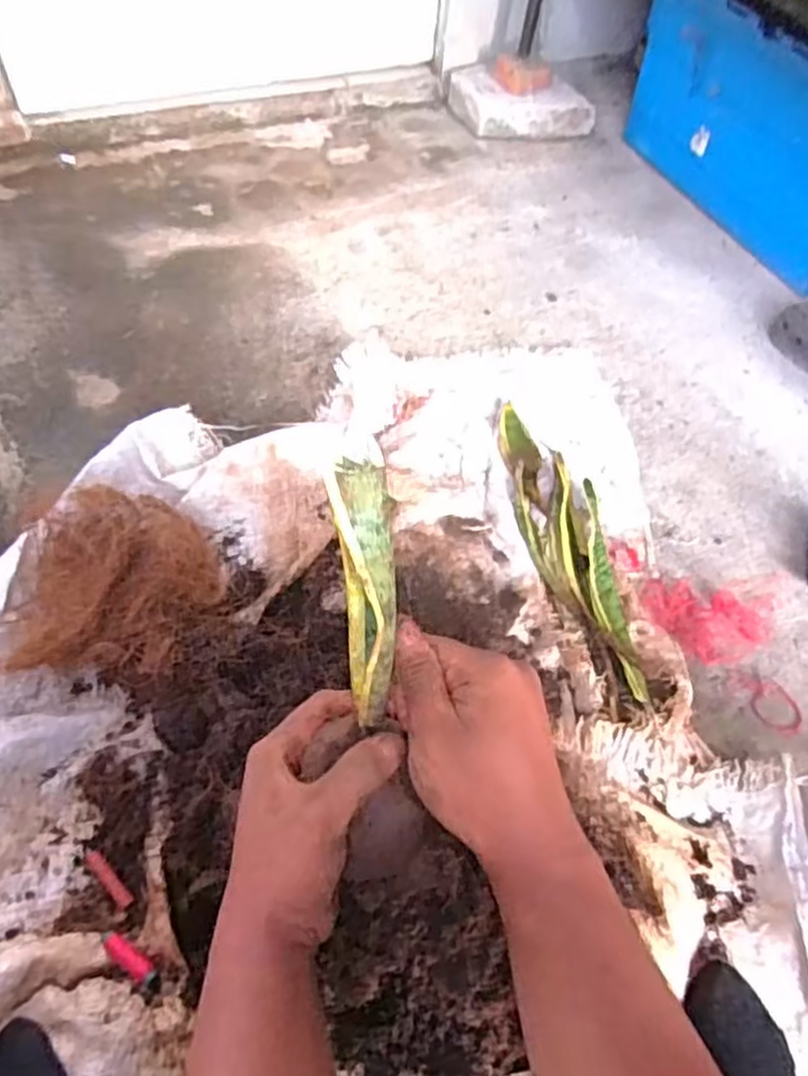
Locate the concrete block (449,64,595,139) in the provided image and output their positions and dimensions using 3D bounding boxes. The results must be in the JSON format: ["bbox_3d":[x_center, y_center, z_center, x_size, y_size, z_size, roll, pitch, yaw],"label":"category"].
[{"bbox_3d":[0.222,-0.835,1.437,0.286,0.083,0.114,11,56,2],"label":"concrete block"}]

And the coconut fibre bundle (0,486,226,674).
[{"bbox_3d":[-0.310,0.046,0.772,0.233,0.095,0.199,5,56,-2],"label":"coconut fibre bundle"}]

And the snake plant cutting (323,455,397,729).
[{"bbox_3d":[-0.017,0.031,0.345,0.025,0.140,0.018,-9,30,-11],"label":"snake plant cutting"}]

